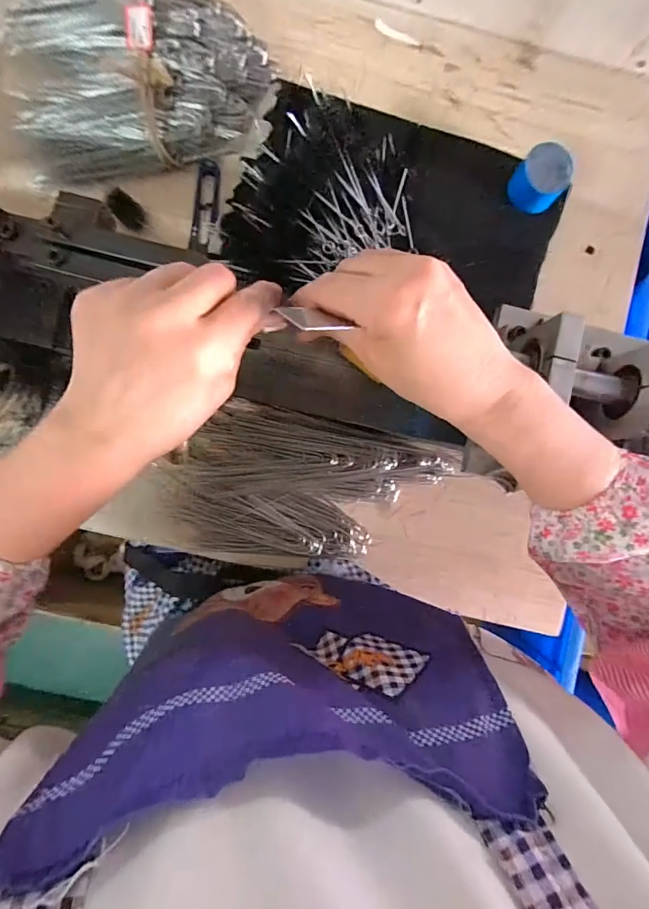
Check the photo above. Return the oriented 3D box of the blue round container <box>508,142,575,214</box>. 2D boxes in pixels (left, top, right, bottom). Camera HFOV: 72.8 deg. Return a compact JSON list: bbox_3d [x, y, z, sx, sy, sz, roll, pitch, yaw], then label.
[{"bbox_3d":[0.214,-0.273,0.438,0.045,0.052,0.049,-16,88,-3],"label":"blue round container"}]

